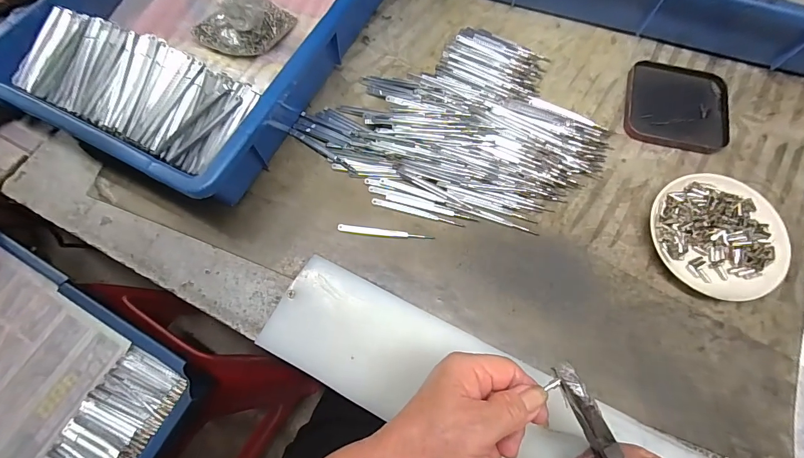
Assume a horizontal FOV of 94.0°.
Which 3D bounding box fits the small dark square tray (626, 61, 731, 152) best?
[{"bbox_3d":[0.303,-0.136,0.413,0.105,0.010,0.108,14,72,5],"label":"small dark square tray"}]

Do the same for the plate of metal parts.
[{"bbox_3d":[0.298,0.006,0.356,0.111,0.020,0.121,0,71,0],"label":"plate of metal parts"}]

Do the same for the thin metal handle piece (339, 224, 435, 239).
[{"bbox_3d":[-0.016,0.004,0.367,0.091,0.004,0.008,6,72,2],"label":"thin metal handle piece"}]

